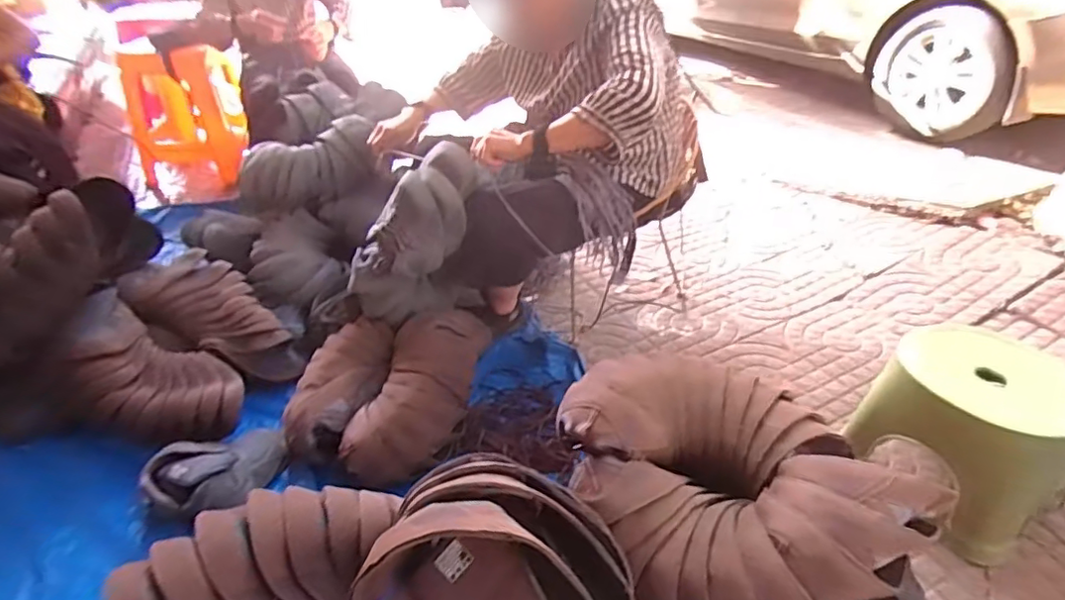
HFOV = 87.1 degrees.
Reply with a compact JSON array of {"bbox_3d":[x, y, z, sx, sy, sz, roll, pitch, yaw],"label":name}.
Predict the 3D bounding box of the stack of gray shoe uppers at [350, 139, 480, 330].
[{"bbox_3d":[-0.264,-0.104,1.166,0.160,0.470,0.109,27,37,-17],"label":"stack of gray shoe uppers"}]

